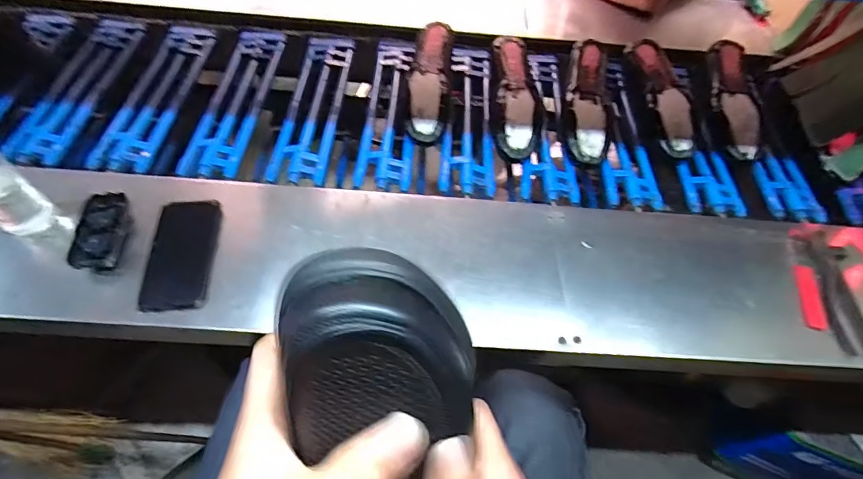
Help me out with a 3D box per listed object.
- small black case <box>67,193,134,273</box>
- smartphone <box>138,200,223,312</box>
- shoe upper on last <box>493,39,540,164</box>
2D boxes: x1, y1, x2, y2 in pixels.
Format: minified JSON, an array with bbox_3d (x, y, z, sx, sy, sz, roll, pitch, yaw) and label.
[{"bbox_3d":[-0.434,-0.012,0.579,0.051,0.031,0.116,-2,57,-5],"label":"small black case"},{"bbox_3d":[-0.329,0.018,0.577,0.074,0.007,0.153,7,65,-14],"label":"smartphone"},{"bbox_3d":[0.147,-0.258,0.812,0.080,0.083,0.264,1,57,-3],"label":"shoe upper on last"}]

